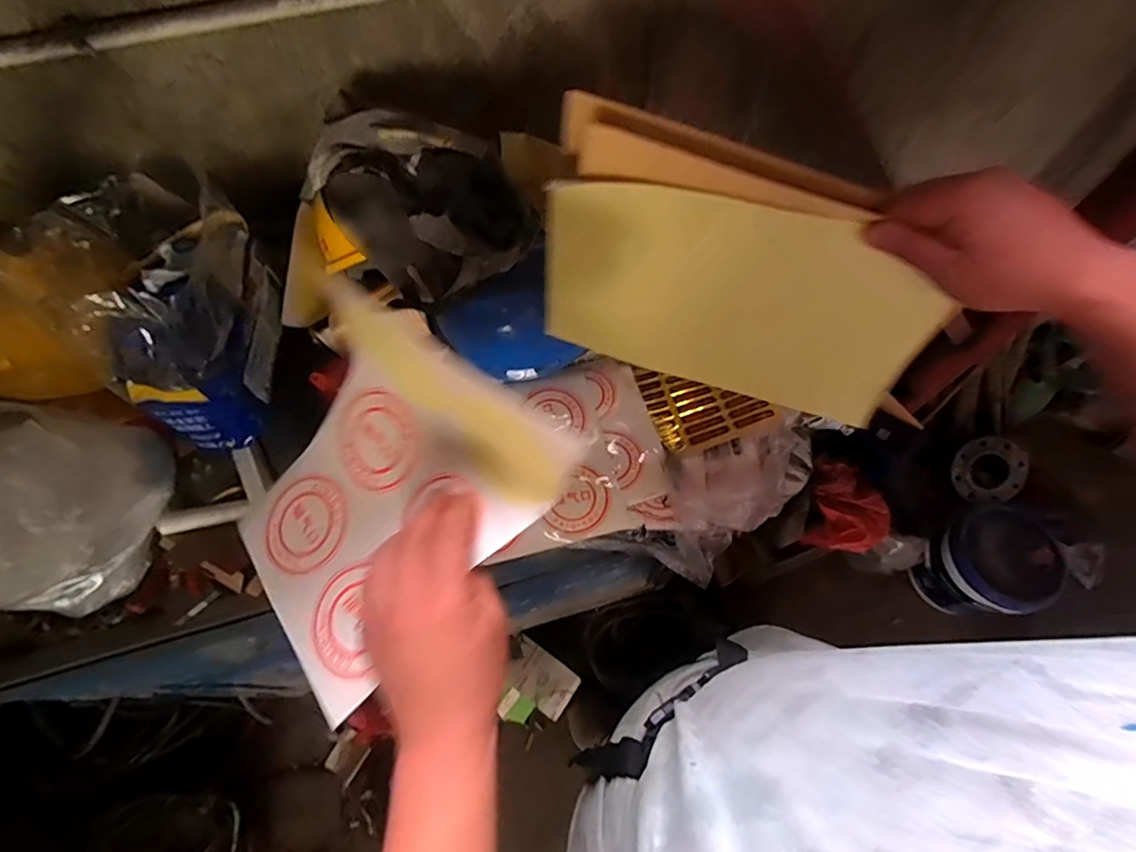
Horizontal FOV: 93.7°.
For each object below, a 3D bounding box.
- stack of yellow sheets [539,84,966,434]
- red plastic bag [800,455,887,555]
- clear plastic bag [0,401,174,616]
[{"bbox_3d":[0.149,-0.131,0.498,0.365,0.238,0.061,19,43,8],"label":"stack of yellow sheets"},{"bbox_3d":[0.740,0.214,1.396,0.198,0.082,0.214,13,64,6],"label":"red plastic bag"},{"bbox_3d":[-0.551,0.109,0.544,0.192,0.229,0.211,-5,64,-3],"label":"clear plastic bag"}]

